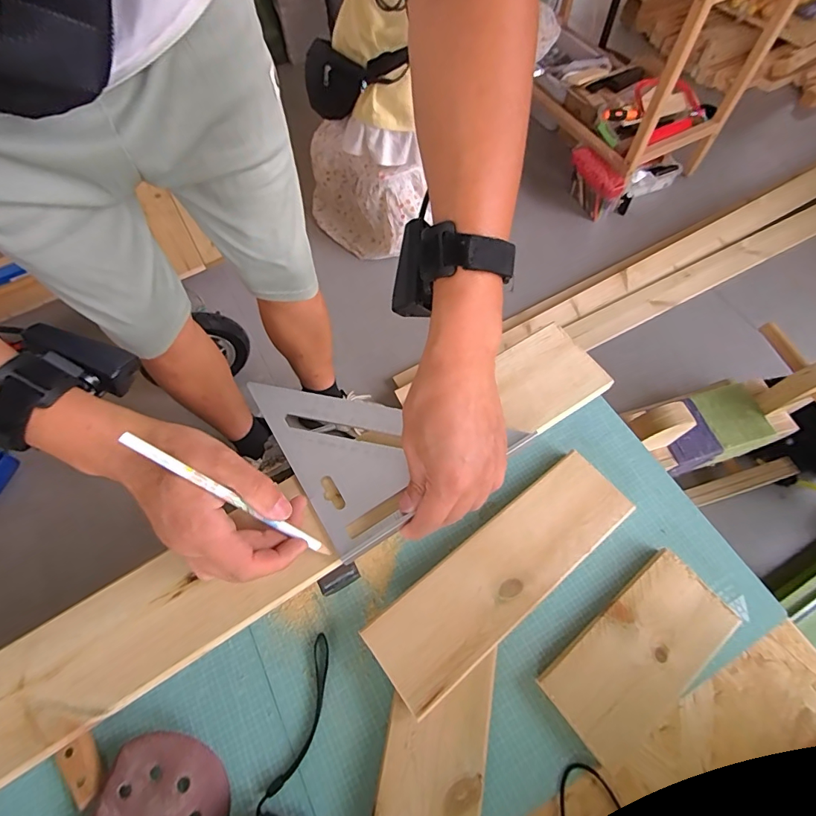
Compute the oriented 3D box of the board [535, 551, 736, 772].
[{"bbox_3d":[0.207,0.218,0.397,0.174,0.017,0.087,-38,69,-15],"label":"board"}]

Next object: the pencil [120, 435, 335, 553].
[{"bbox_3d":[-0.115,0.064,0.302,0.155,0.006,0.007,40,65,-25],"label":"pencil"}]

